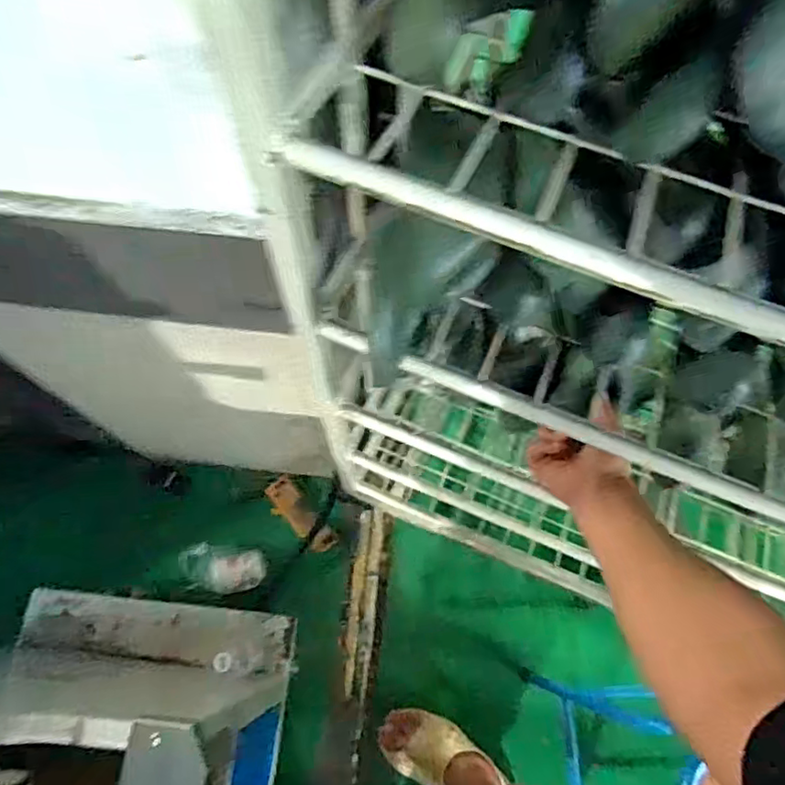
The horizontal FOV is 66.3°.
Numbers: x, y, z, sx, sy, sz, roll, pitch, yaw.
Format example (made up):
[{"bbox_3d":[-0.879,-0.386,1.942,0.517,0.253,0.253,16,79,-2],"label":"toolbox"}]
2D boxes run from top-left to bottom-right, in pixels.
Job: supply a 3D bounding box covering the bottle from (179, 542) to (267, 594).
[{"bbox_3d":[-0.382,0.386,1.326,0.189,0.063,0.095,7,68,2],"label":"bottle"}]

